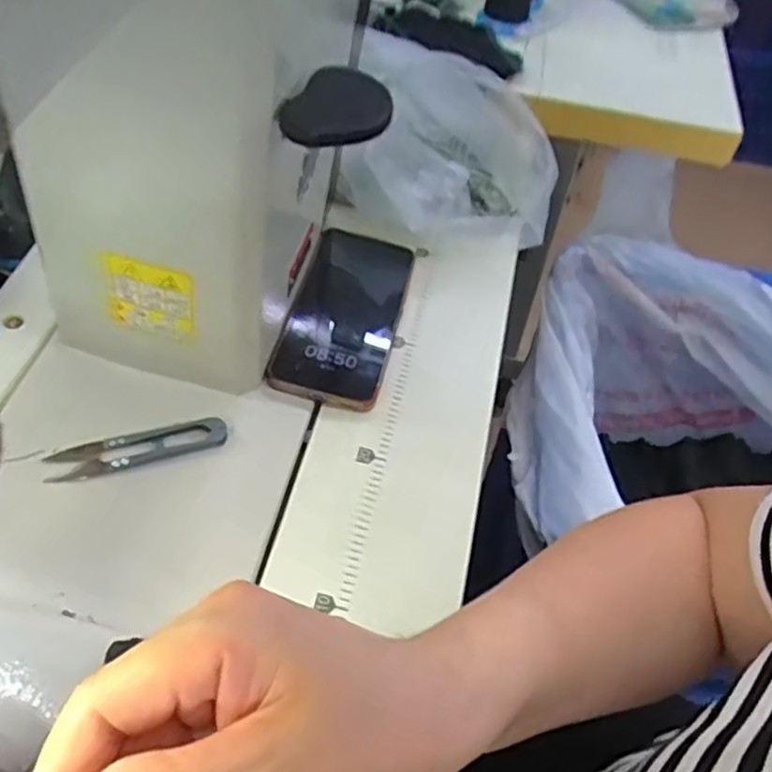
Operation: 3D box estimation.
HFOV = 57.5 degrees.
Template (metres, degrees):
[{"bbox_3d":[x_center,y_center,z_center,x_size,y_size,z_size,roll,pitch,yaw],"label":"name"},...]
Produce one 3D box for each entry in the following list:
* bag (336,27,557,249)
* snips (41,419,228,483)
[{"bbox_3d":[0.052,-0.177,0.535,0.160,0.127,0.093,14,52,6],"label":"bag"},{"bbox_3d":[-0.147,0.037,0.421,0.102,0.010,0.024,-16,55,-17],"label":"snips"}]

